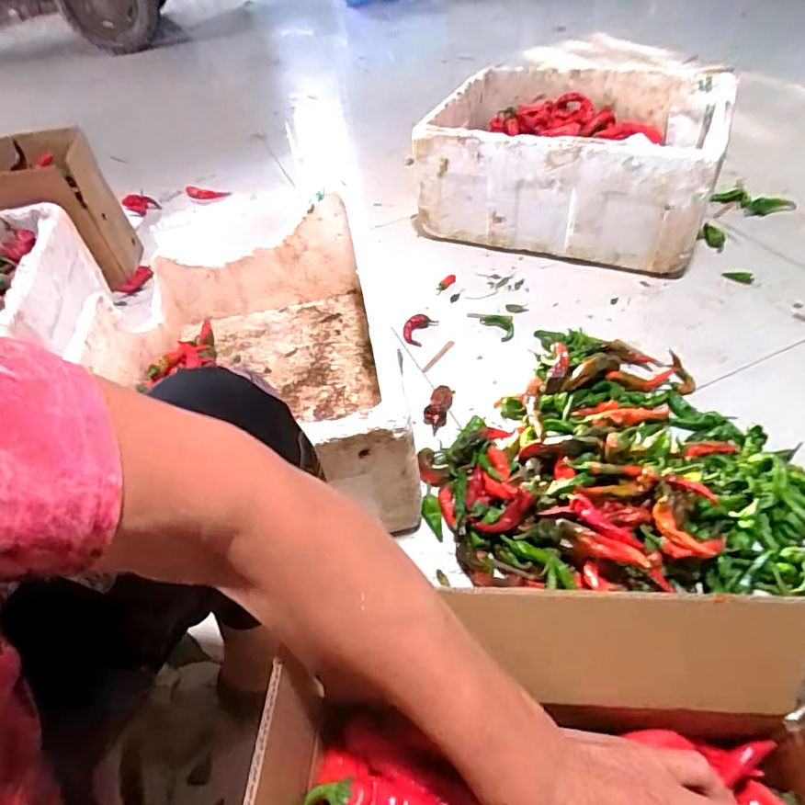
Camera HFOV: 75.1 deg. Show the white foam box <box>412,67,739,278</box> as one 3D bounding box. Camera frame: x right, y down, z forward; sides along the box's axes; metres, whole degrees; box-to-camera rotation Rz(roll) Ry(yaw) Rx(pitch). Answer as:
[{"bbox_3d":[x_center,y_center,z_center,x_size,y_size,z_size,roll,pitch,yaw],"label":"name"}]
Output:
[{"bbox_3d":[0.379,-0.562,1.201,0.598,0.247,0.510,12,52,18],"label":"white foam box"}]

